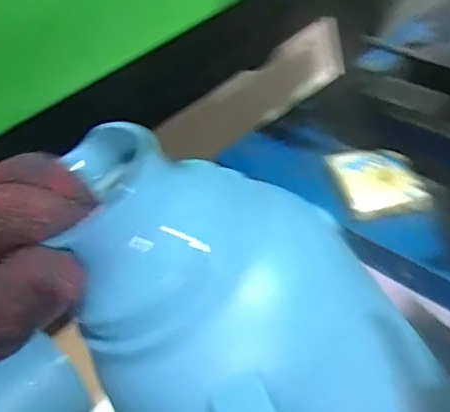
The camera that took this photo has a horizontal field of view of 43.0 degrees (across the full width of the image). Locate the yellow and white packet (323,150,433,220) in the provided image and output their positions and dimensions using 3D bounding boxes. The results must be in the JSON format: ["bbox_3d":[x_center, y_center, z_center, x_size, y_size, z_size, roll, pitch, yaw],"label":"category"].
[{"bbox_3d":[0.178,-0.031,0.669,0.091,0.026,0.099,-10,41,-5],"label":"yellow and white packet"}]

